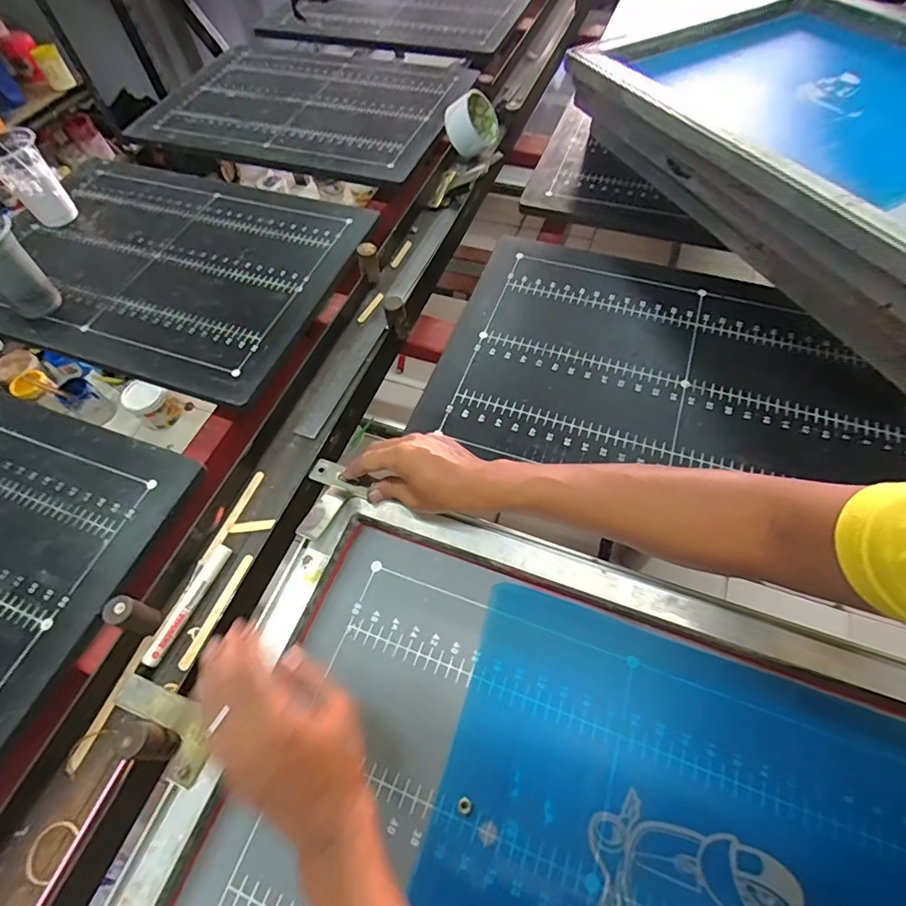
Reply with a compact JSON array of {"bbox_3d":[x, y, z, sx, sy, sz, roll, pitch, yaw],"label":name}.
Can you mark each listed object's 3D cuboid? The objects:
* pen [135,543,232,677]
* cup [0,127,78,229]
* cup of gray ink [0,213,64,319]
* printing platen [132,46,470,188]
[{"bbox_3d":[-0.250,0.145,0.465,0.014,0.015,0.124,18,62,14],"label":"pen"},{"bbox_3d":[-0.653,-0.424,0.771,0.075,0.115,0.071,-2,59,3],"label":"cup"},{"bbox_3d":[-0.602,-0.245,0.662,0.094,0.117,0.078,20,62,15],"label":"cup of gray ink"},{"bbox_3d":[-0.290,-0.700,0.972,0.597,0.012,0.424,20,62,15],"label":"printing platen"}]

